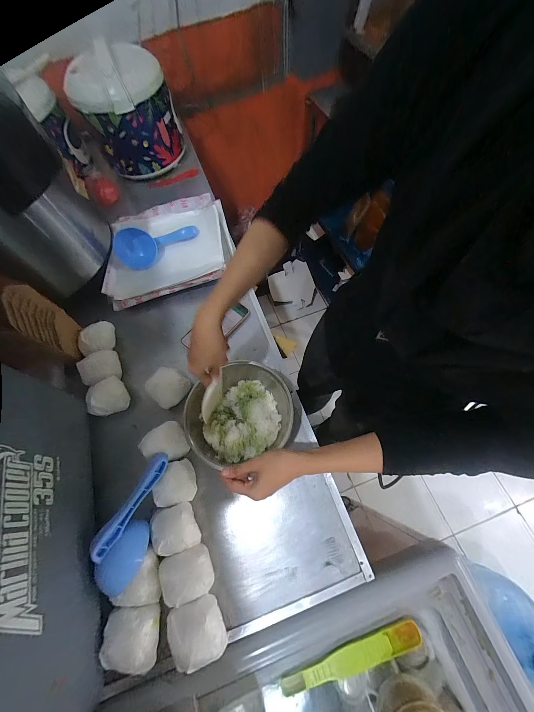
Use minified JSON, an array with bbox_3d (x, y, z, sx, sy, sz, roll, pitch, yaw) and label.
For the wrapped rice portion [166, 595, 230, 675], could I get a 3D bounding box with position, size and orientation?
[{"bbox_3d":[-0.103,0.409,0.388,0.084,0.049,0.076,-17,67,-3],"label":"wrapped rice portion"}]

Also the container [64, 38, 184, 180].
[{"bbox_3d":[-0.400,-0.716,0.747,0.243,0.210,0.276,-22,69,-5],"label":"container"}]

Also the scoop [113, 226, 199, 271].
[{"bbox_3d":[-0.277,-0.286,0.660,0.209,0.055,0.082,-18,69,-3],"label":"scoop"}]

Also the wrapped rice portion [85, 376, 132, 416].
[{"bbox_3d":[-0.332,0.083,0.537,0.077,0.041,0.068,-24,69,-6],"label":"wrapped rice portion"}]

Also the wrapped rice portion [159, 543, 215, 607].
[{"bbox_3d":[-0.127,0.350,0.420,0.077,0.045,0.069,-19,67,-4],"label":"wrapped rice portion"}]

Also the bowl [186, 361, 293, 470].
[{"bbox_3d":[-0.053,0.105,0.486,0.191,0.080,0.174,-17,69,-7],"label":"bowl"}]

